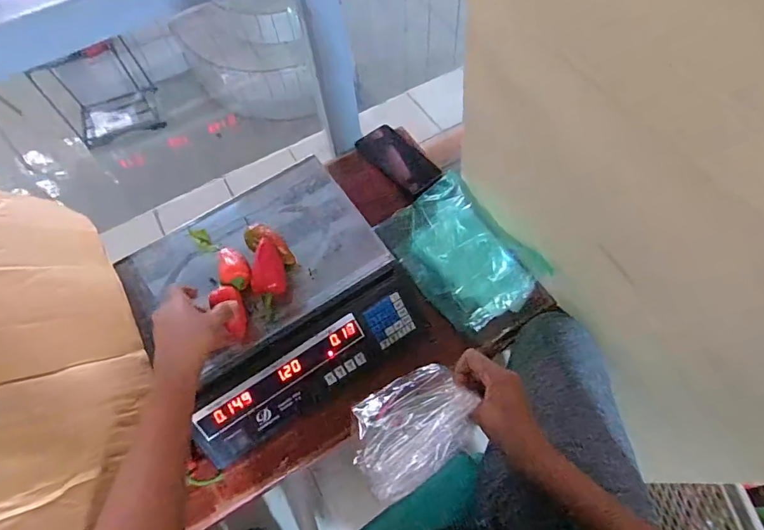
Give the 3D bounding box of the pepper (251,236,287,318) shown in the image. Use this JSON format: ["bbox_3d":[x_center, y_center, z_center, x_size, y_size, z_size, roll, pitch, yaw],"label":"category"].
[{"bbox_3d":[-0.144,0.018,0.576,0.038,0.033,0.101,1,96,4],"label":"pepper"}]

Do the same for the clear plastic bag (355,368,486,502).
[{"bbox_3d":[0.032,0.170,0.480,0.135,0.053,0.105,-32,65,-13],"label":"clear plastic bag"}]

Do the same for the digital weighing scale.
[{"bbox_3d":[-0.150,0.039,0.625,0.332,0.088,0.298,-32,65,-13],"label":"digital weighing scale"}]

